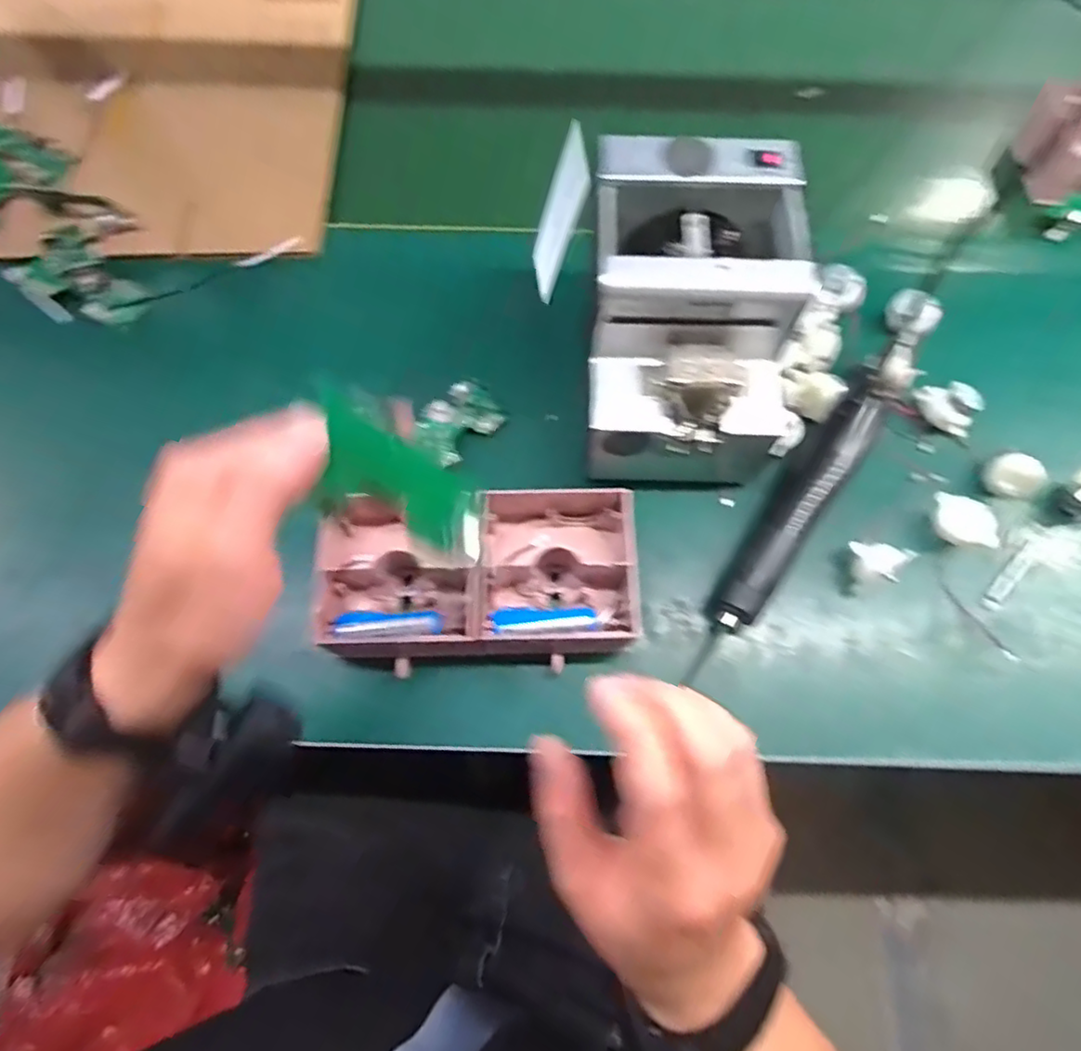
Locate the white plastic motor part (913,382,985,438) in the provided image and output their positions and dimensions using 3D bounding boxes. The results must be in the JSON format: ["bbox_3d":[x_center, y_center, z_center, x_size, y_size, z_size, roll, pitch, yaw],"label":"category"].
[{"bbox_3d":[0.309,-0.093,0.481,0.045,0.028,0.026,27,70,10],"label":"white plastic motor part"}]

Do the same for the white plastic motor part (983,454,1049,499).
[{"bbox_3d":[0.343,-0.035,0.460,0.031,0.016,0.034,0,67,0],"label":"white plastic motor part"}]

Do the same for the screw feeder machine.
[{"bbox_3d":[0.097,-0.133,0.439,0.135,0.154,0.176,2,67,0],"label":"screw feeder machine"}]

